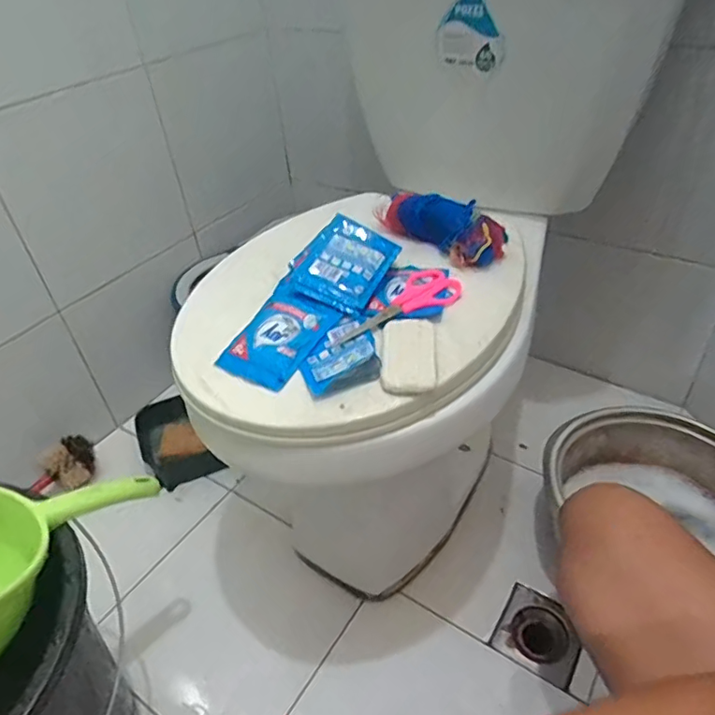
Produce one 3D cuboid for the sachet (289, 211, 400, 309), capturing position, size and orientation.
[{"bbox_3d":[-0.014,-0.098,0.566,0.084,0.012,0.101,30,66,10],"label":"sachet"}]

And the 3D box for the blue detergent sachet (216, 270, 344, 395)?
[{"bbox_3d":[-0.074,-0.022,0.528,0.077,0.011,0.112,24,60,23],"label":"blue detergent sachet"}]

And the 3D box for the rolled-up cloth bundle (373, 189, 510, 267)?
[{"bbox_3d":[0.093,-0.153,0.625,0.059,0.049,0.152,-30,45,-27],"label":"rolled-up cloth bundle"}]

